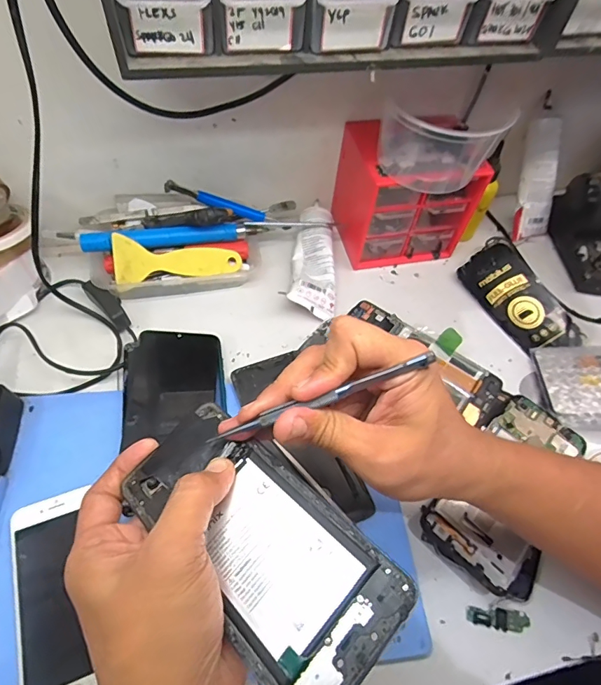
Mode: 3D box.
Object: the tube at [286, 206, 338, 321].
[{"bbox_3d":[0.015,-0.091,0.485,0.048,0.033,0.141,4,58,-2],"label":"tube"}]

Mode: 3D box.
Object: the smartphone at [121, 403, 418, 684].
[{"bbox_3d":[-0.026,0.097,0.228,0.160,0.006,0.076,32,68,34],"label":"smartphone"}]

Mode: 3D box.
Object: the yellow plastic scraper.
[{"bbox_3d":[-0.125,-0.089,0.450,0.124,0.005,0.046,-7,102,-11],"label":"yellow plastic scraper"}]

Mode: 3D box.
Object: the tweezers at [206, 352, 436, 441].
[{"bbox_3d":[0.008,0.032,0.240,0.125,0.007,0.007,-21,59,11],"label":"tweezers"}]

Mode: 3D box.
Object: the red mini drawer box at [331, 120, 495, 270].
[{"bbox_3d":[0.115,-0.164,0.489,0.128,0.117,0.100,-9,59,-10],"label":"red mini drawer box"}]

